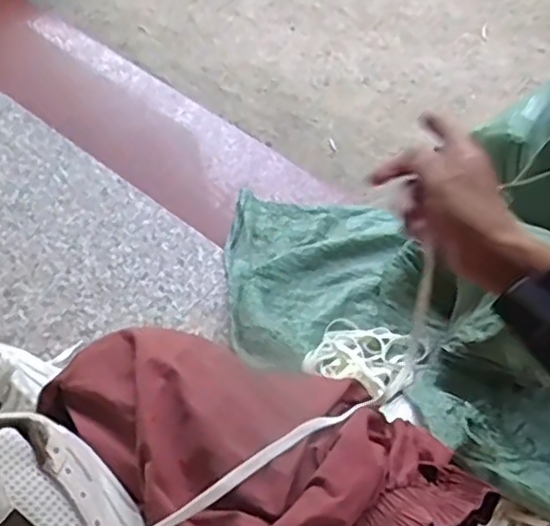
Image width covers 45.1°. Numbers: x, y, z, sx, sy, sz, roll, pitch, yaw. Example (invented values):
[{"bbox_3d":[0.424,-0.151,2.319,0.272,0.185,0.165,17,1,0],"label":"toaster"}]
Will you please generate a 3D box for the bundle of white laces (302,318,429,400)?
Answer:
[{"bbox_3d":[0.126,0.128,0.902,0.143,0.024,0.133,20,34,11],"label":"bundle of white laces"}]

